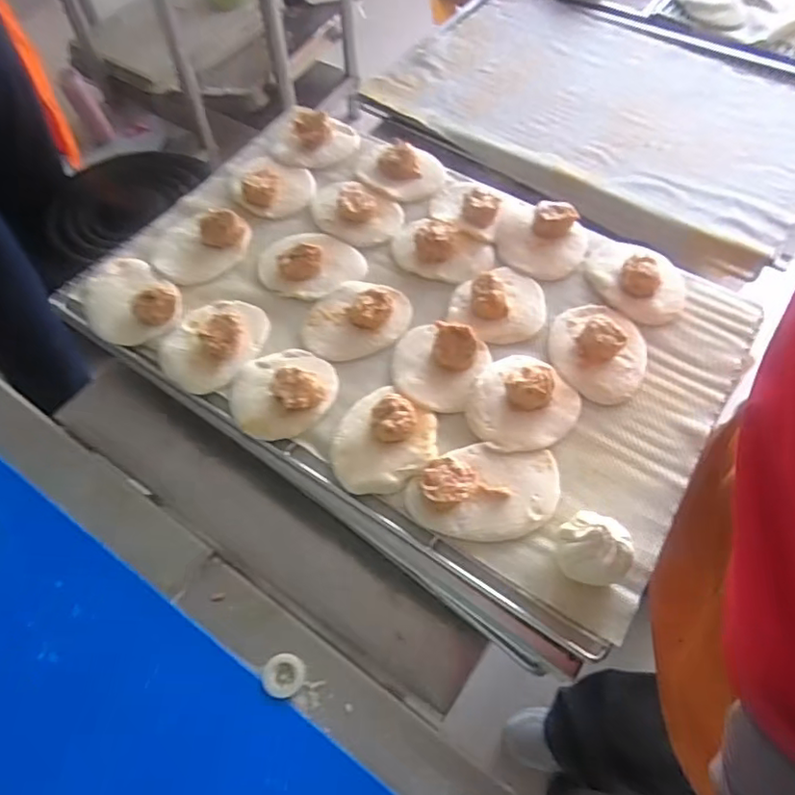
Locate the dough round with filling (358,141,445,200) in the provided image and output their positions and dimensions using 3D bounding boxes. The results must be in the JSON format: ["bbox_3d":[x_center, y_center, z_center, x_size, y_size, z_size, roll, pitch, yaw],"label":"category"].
[{"bbox_3d":[0.004,-0.267,0.678,0.093,0.031,0.085,0,58,0],"label":"dough round with filling"}]

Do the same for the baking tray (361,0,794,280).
[{"bbox_3d":[0.294,-0.420,0.849,0.605,0.034,0.391,34,64,19],"label":"baking tray"}]

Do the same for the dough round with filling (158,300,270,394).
[{"bbox_3d":[-0.175,-0.059,0.558,0.084,0.026,0.109,22,61,13],"label":"dough round with filling"}]

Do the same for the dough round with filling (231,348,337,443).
[{"bbox_3d":[-0.106,-0.012,0.531,0.096,0.022,0.085,-30,63,-17],"label":"dough round with filling"}]

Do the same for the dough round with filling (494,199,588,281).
[{"bbox_3d":[0.151,-0.171,0.622,0.097,0.027,0.092,0,58,0],"label":"dough round with filling"}]

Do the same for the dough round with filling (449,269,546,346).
[{"bbox_3d":[0.100,-0.101,0.578,0.092,0.027,0.090,0,58,0],"label":"dough round with filling"}]

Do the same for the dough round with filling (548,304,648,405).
[{"bbox_3d":[0.188,-0.051,0.548,0.090,0.031,0.102,24,61,14],"label":"dough round with filling"}]

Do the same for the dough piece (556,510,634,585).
[{"bbox_3d":[0.147,0.111,0.443,0.053,0.040,0.054,1,58,1],"label":"dough piece"}]

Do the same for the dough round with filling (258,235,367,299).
[{"bbox_3d":[-0.089,-0.146,0.611,0.106,0.023,0.084,-11,59,-6],"label":"dough round with filling"}]

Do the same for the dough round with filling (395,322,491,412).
[{"bbox_3d":[0.034,-0.034,0.539,0.083,0.029,0.087,0,58,0],"label":"dough round with filling"}]

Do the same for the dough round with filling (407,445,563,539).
[{"bbox_3d":[0.072,0.071,0.479,0.126,0.023,0.079,-13,59,-8],"label":"dough round with filling"}]

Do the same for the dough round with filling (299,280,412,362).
[{"bbox_3d":[-0.041,-0.084,0.573,0.108,0.024,0.081,-29,63,-17],"label":"dough round with filling"}]

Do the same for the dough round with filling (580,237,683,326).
[{"bbox_3d":[0.239,-0.126,0.596,0.106,0.032,0.086,28,63,16],"label":"dough round with filling"}]

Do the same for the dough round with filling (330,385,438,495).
[{"bbox_3d":[-0.012,0.033,0.500,0.082,0.026,0.093,23,61,14],"label":"dough round with filling"}]

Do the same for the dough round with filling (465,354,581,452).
[{"bbox_3d":[0.108,-0.001,0.517,0.096,0.028,0.088,0,58,0],"label":"dough round with filling"}]

